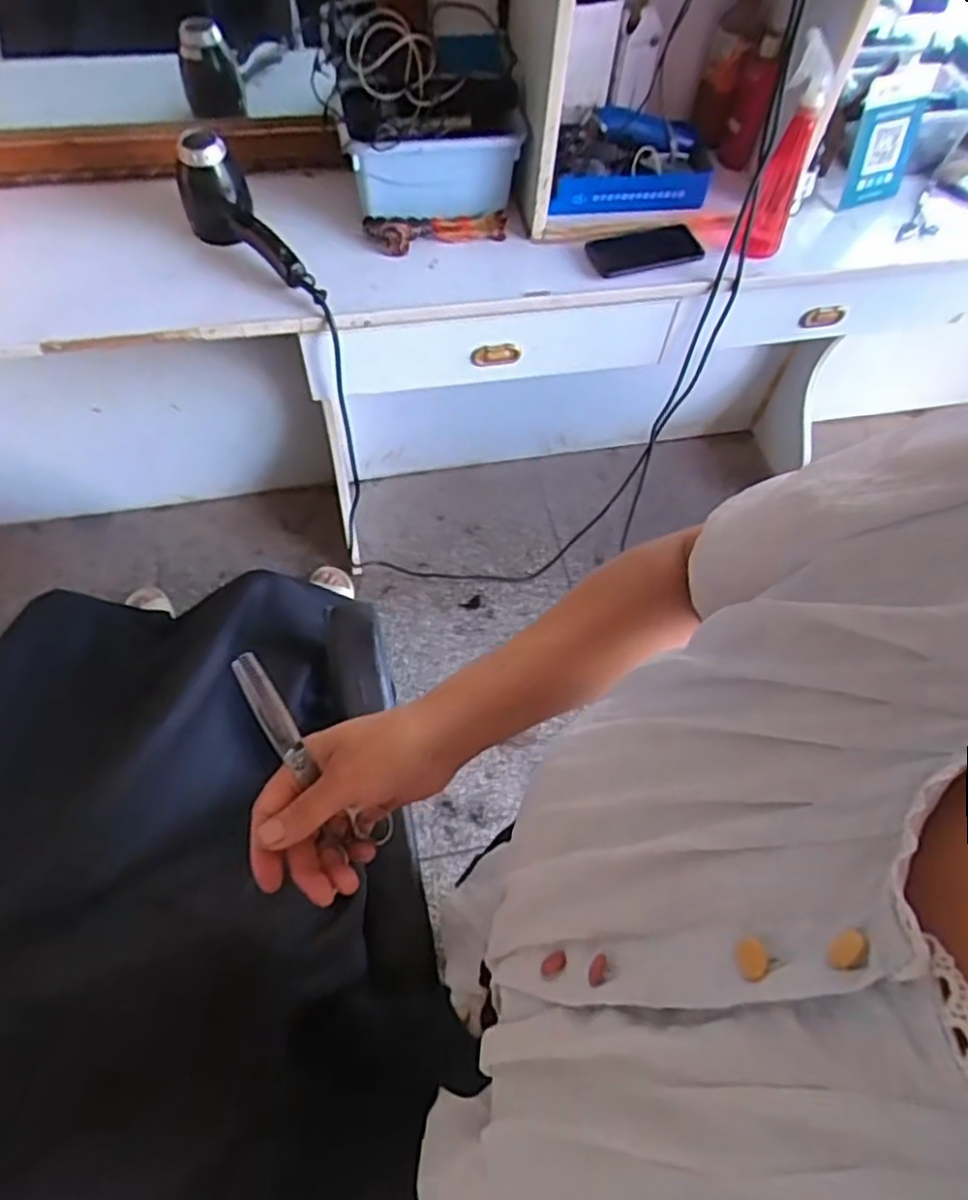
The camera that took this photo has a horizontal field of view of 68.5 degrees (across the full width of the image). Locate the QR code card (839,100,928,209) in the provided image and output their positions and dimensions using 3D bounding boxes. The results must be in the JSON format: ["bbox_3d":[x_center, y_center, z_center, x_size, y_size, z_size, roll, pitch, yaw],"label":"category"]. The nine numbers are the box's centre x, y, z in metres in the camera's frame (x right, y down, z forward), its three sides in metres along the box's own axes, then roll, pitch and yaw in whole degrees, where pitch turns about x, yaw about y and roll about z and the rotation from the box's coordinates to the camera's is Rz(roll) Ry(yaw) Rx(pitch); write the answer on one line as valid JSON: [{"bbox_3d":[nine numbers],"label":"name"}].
[{"bbox_3d":[0.614,-0.684,1.091,0.119,0.133,0.008,-18,46,-12],"label":"QR code card"}]

